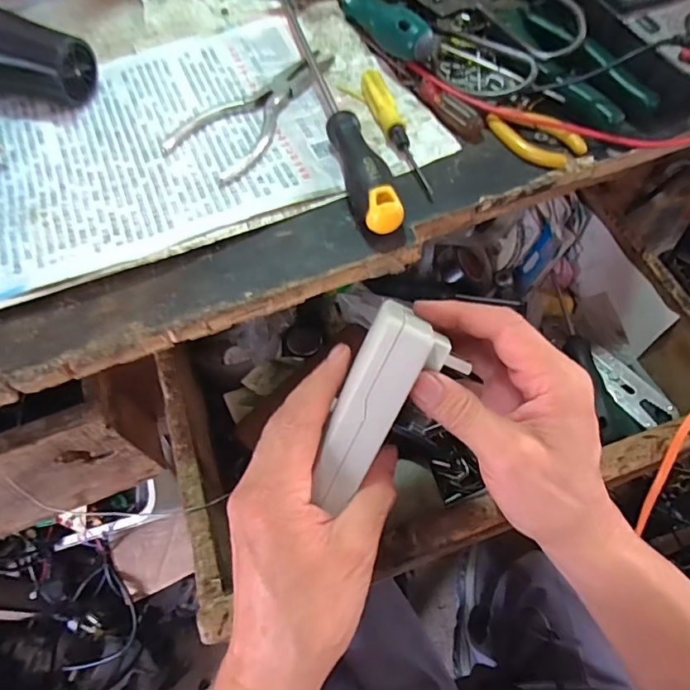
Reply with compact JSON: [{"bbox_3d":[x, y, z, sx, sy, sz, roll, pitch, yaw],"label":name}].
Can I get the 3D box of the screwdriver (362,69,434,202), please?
[{"bbox_3d":[0.034,-0.147,0.343,0.016,0.013,0.120,-14,61,-8],"label":"screwdriver"}]

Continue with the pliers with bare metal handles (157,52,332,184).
[{"bbox_3d":[-0.063,-0.179,0.370,0.068,0.012,0.149,31,65,17],"label":"pliers with bare metal handles"}]

